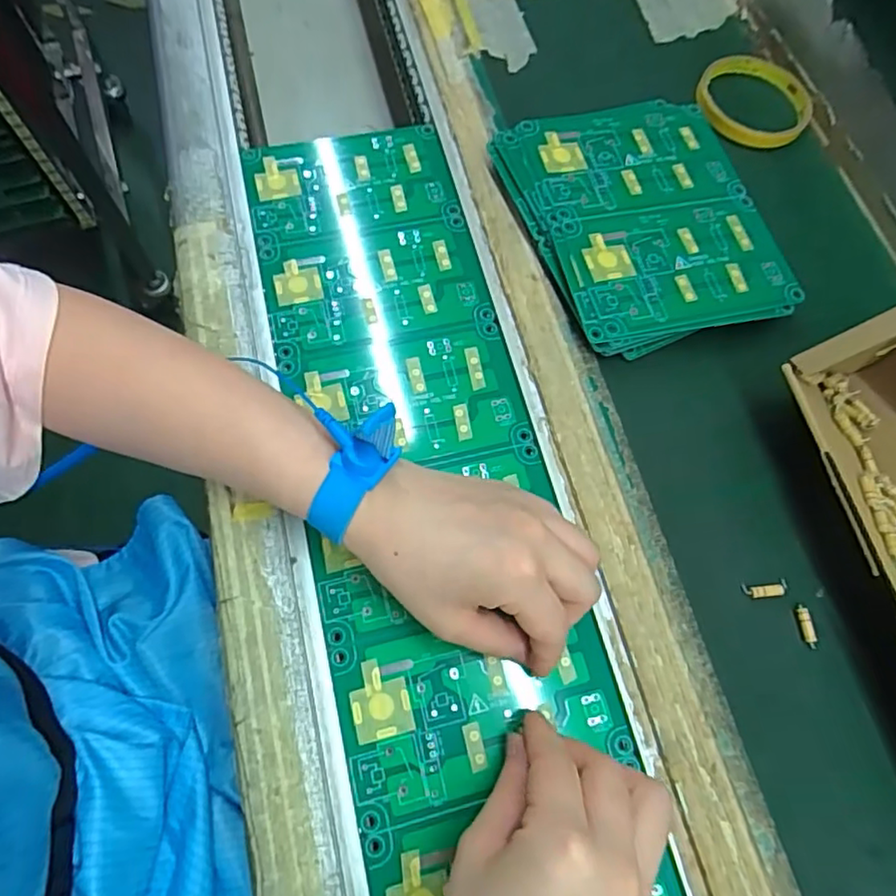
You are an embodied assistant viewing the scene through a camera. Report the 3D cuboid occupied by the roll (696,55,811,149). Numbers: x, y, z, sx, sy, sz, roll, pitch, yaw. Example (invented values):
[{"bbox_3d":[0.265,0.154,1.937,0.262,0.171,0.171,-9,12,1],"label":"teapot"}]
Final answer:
[{"bbox_3d":[0.227,-0.258,0.458,0.082,0.011,0.080,1,69,-3],"label":"roll"}]

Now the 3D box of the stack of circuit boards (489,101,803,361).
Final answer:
[{"bbox_3d":[0.126,-0.145,0.395,0.145,0.026,0.171,-16,70,-9],"label":"stack of circuit boards"}]

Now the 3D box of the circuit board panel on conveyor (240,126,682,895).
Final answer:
[{"bbox_3d":[-0.015,0.012,0.350,0.137,0.006,0.489,-12,71,-8],"label":"circuit board panel on conveyor"}]

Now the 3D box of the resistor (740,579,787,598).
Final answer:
[{"bbox_3d":[0.168,0.074,0.323,0.024,0.004,0.008,-6,69,-5],"label":"resistor"}]

